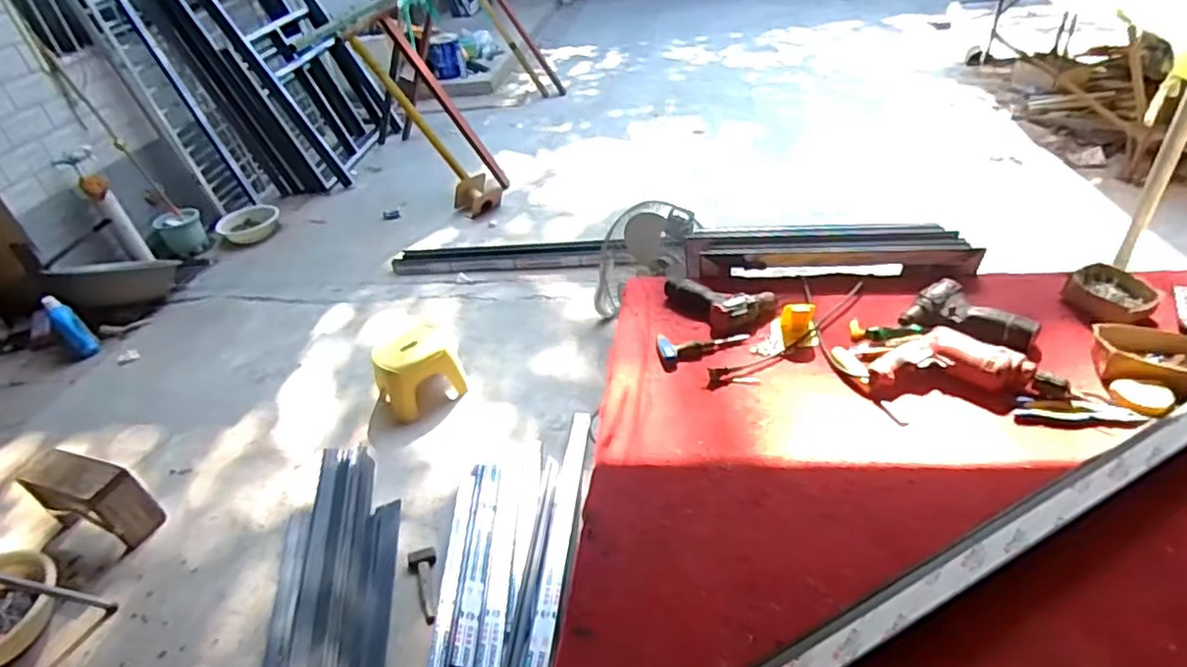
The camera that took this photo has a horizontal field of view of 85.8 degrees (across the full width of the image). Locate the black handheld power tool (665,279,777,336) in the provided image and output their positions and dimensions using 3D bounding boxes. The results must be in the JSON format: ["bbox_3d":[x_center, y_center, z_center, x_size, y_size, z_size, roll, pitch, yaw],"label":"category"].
[{"bbox_3d":[0.253,-0.056,1.337,0.243,0.057,0.131,9,40,20],"label":"black handheld power tool"}]

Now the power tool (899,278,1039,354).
[{"bbox_3d":[0.713,-0.020,1.210,0.139,0.050,0.208,-29,42,-26],"label":"power tool"}]

